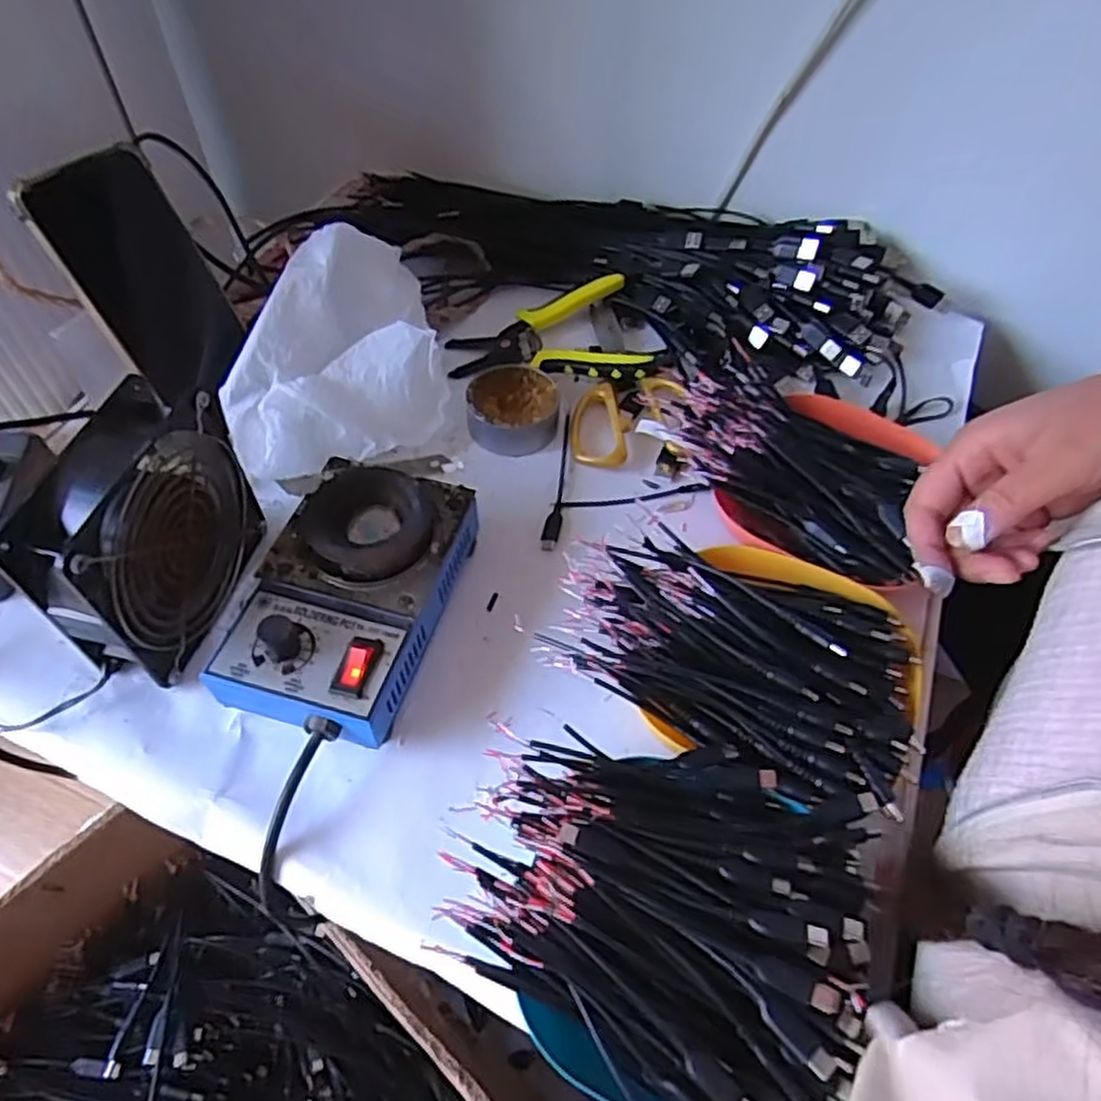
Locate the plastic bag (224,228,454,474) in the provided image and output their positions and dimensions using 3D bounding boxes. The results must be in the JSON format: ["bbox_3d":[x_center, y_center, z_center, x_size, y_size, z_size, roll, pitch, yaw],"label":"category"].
[{"bbox_3d":[-0.144,-0.131,0.494,0.144,0.052,0.152,-15,93,-17],"label":"plastic bag"}]

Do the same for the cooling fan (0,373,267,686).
[{"bbox_3d":[-0.210,-0.007,0.387,0.046,0.109,0.119,13,54,7],"label":"cooling fan"}]

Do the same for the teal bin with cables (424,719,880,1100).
[{"bbox_3d":[0.044,0.149,0.323,0.176,0.054,0.148,26,56,16],"label":"teal bin with cables"}]

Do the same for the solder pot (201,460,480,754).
[{"bbox_3d":[-0.107,0.019,0.409,0.099,0.060,0.155,13,54,7],"label":"solder pot"}]

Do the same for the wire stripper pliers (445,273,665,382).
[{"bbox_3d":[0.003,-0.168,0.565,0.159,0.020,0.103,0,54,-3],"label":"wire stripper pliers"}]

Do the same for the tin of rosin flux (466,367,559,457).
[{"bbox_3d":[-0.026,-0.101,0.522,0.061,0.026,0.066,1,54,-2],"label":"tin of rosin flux"}]

